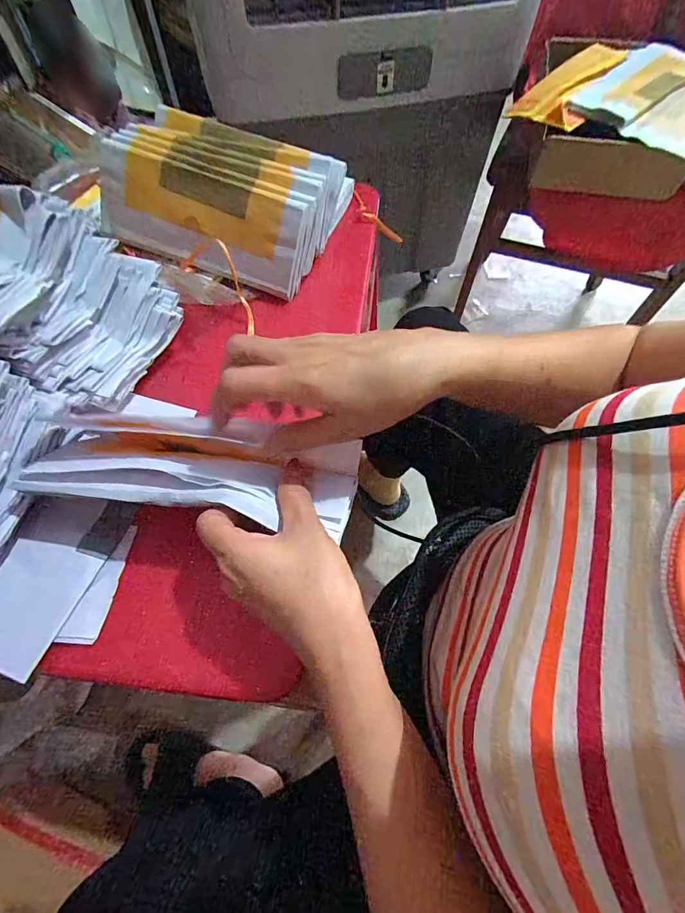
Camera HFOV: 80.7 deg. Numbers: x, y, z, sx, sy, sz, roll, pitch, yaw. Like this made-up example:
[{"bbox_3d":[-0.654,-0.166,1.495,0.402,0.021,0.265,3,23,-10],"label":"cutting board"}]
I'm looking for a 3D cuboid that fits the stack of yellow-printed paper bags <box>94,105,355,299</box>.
[{"bbox_3d":[-0.134,-0.304,0.466,0.245,0.087,0.170,23,64,12],"label":"stack of yellow-printed paper bags"}]

